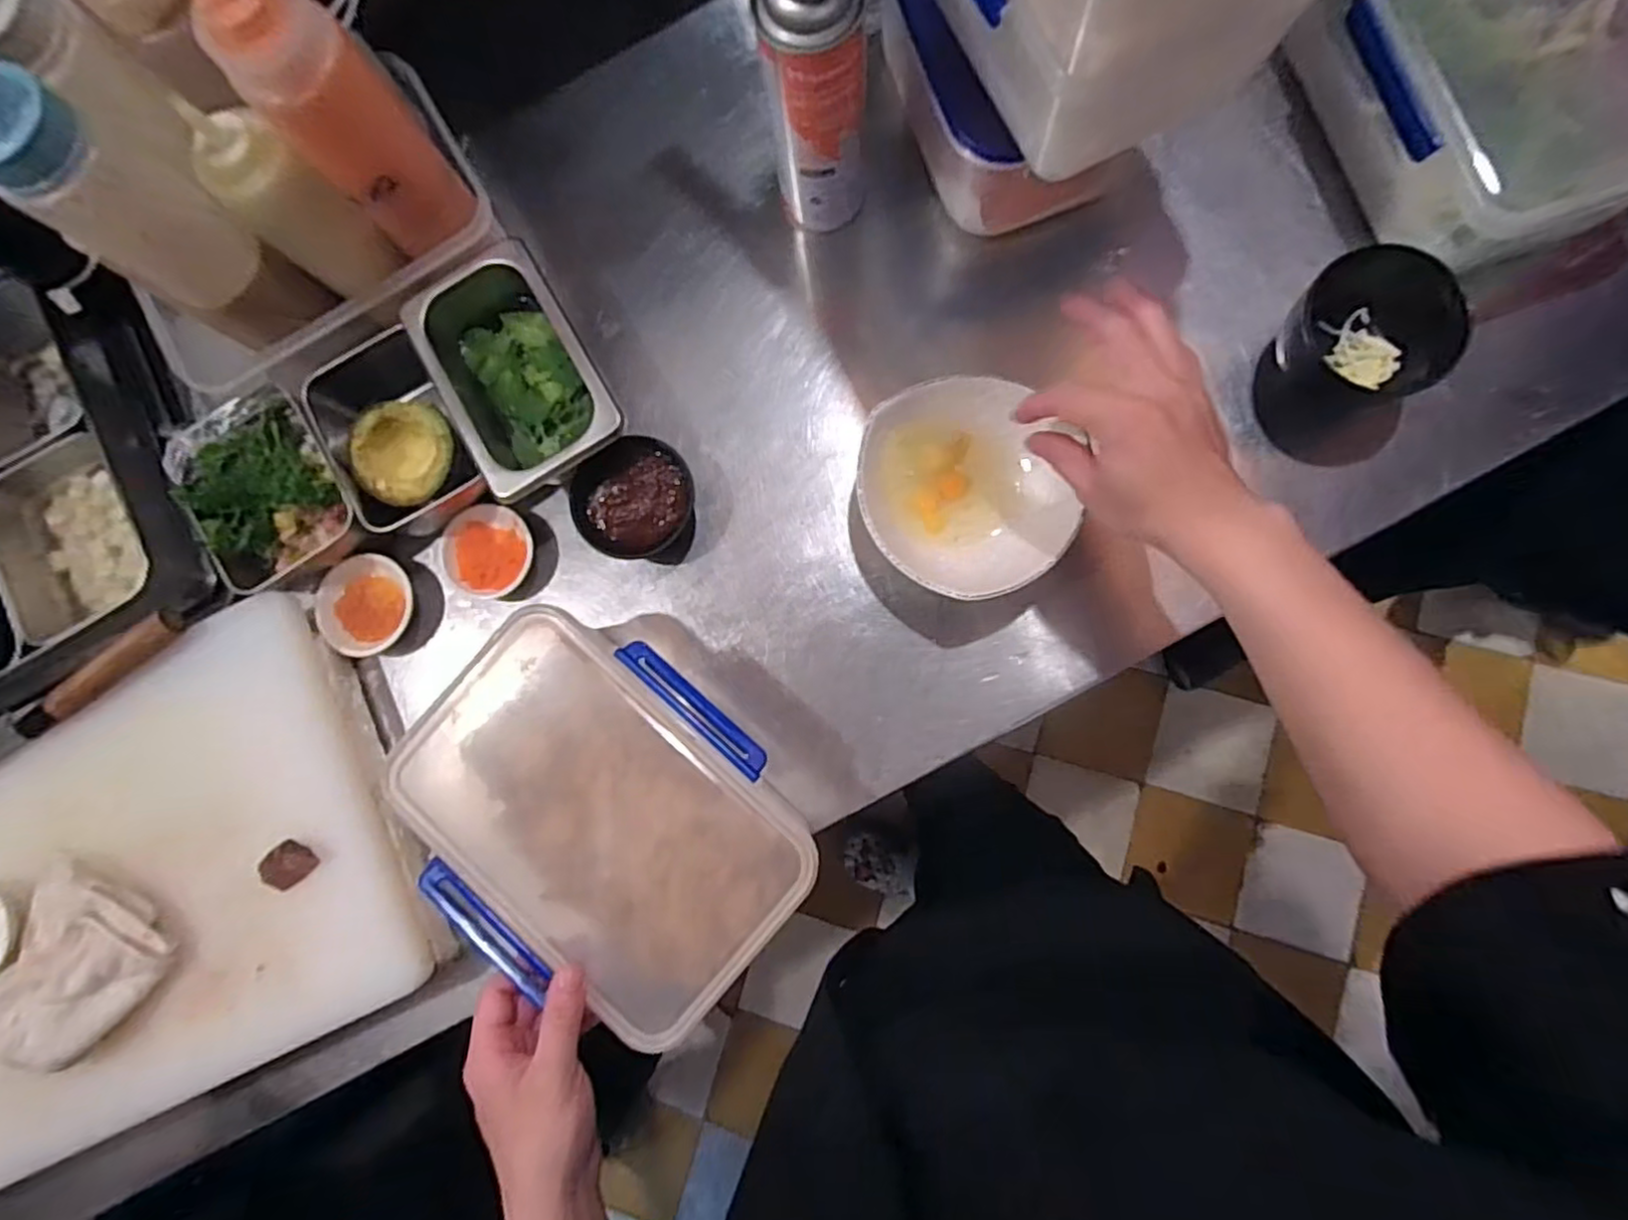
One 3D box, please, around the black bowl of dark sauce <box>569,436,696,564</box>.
[{"bbox_3d":[-0.133,-0.082,0.514,0.084,0.039,0.084,-1,83,5],"label":"black bowl of dark sauce"}]

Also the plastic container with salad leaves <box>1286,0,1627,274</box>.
[{"bbox_3d":[0.452,-0.352,0.466,0.171,0.100,0.230,-21,82,2],"label":"plastic container with salad leaves"}]

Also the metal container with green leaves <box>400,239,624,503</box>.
[{"bbox_3d":[-0.216,-0.169,0.518,0.108,0.069,0.171,-30,82,1],"label":"metal container with green leaves"}]

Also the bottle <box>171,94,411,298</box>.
[{"bbox_3d":[-0.336,-0.259,0.449,0.059,0.113,0.057,35,87,8],"label":"bottle"}]

